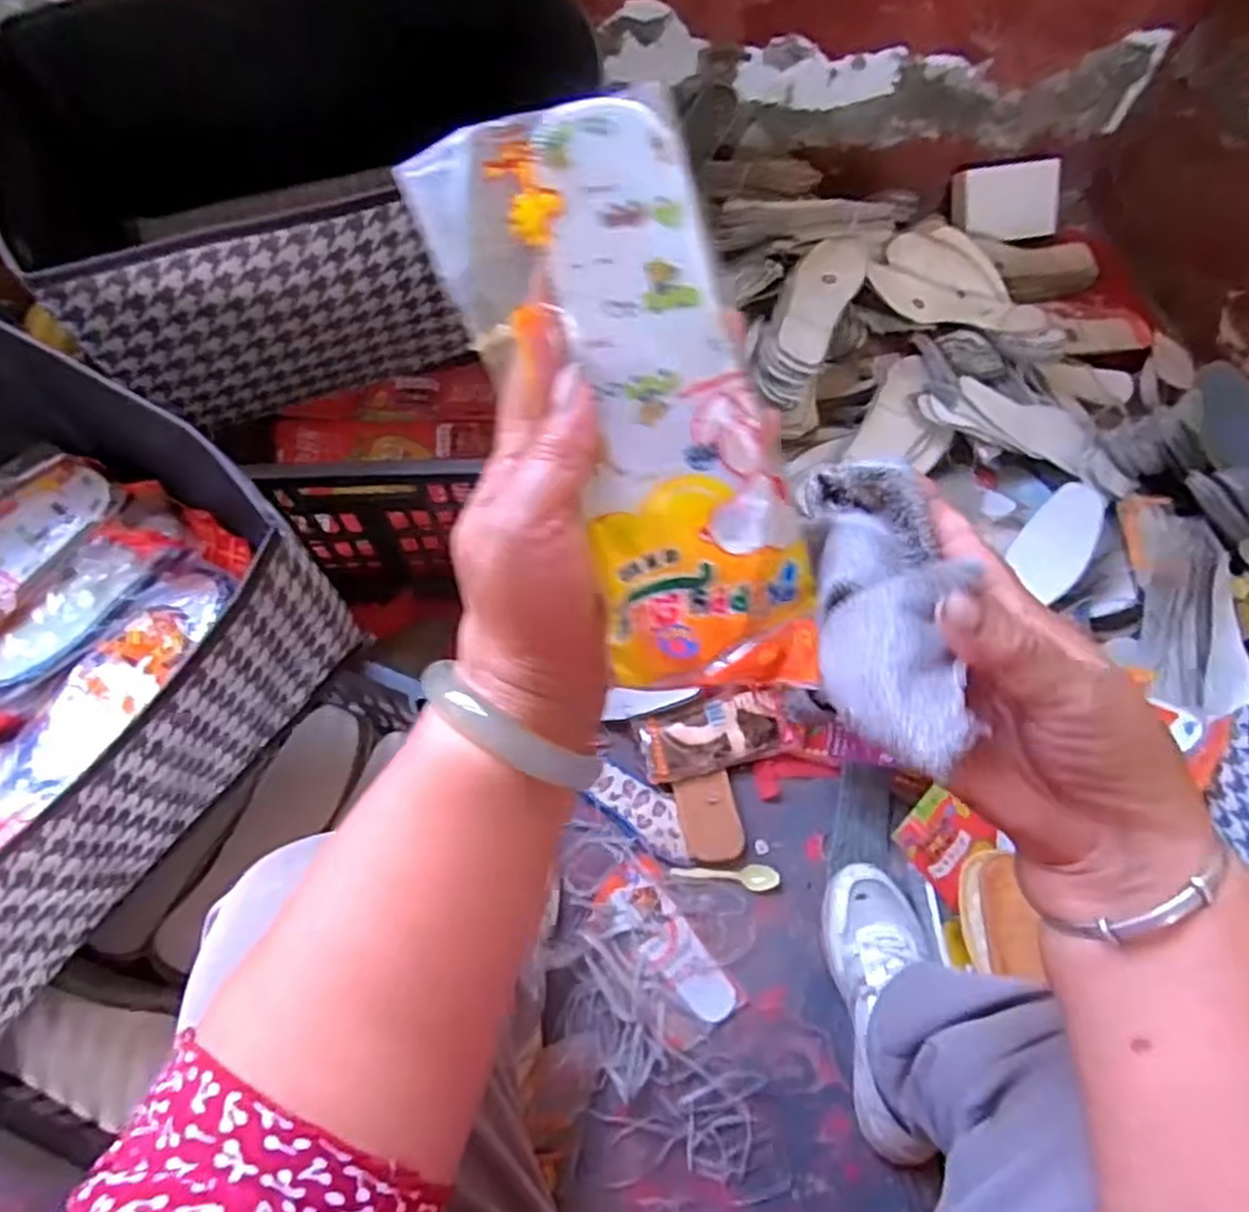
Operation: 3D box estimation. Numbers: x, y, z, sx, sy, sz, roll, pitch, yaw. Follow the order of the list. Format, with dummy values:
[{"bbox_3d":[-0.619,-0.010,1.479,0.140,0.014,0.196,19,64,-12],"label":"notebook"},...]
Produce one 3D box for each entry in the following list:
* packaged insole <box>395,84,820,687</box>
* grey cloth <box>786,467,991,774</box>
[{"bbox_3d":[0.009,-0.062,0.268,0.086,0.014,0.202,-27,104,-14],"label":"packaged insole"},{"bbox_3d":[0.091,0.001,0.274,0.051,0.039,0.132,8,50,1],"label":"grey cloth"}]

